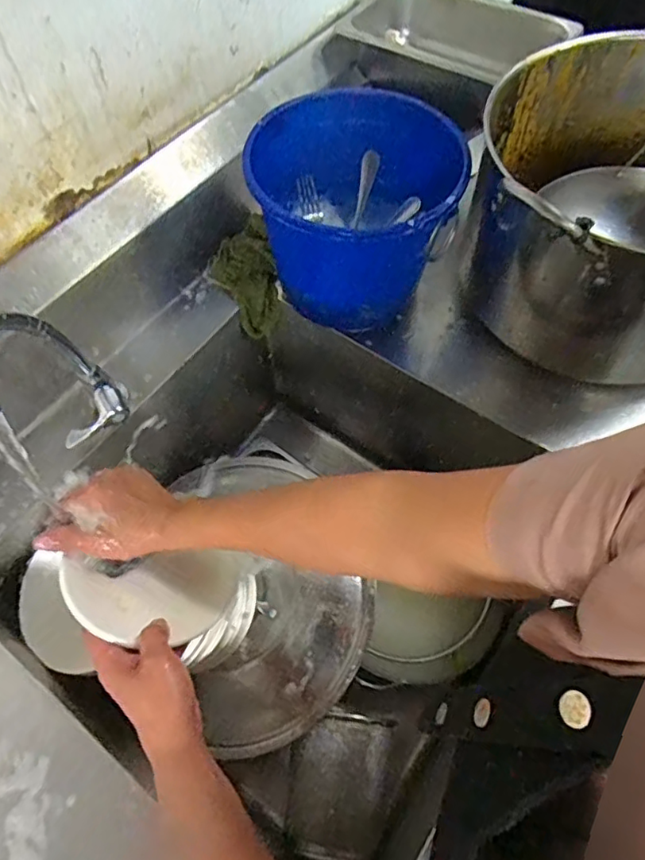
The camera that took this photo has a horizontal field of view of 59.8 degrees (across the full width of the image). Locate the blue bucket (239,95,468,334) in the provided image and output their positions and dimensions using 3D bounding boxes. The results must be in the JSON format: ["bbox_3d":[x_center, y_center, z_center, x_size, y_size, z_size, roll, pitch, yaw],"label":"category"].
[{"bbox_3d":[0.024,-0.247,0.622,0.185,0.162,0.185,-1,60,1],"label":"blue bucket"}]

